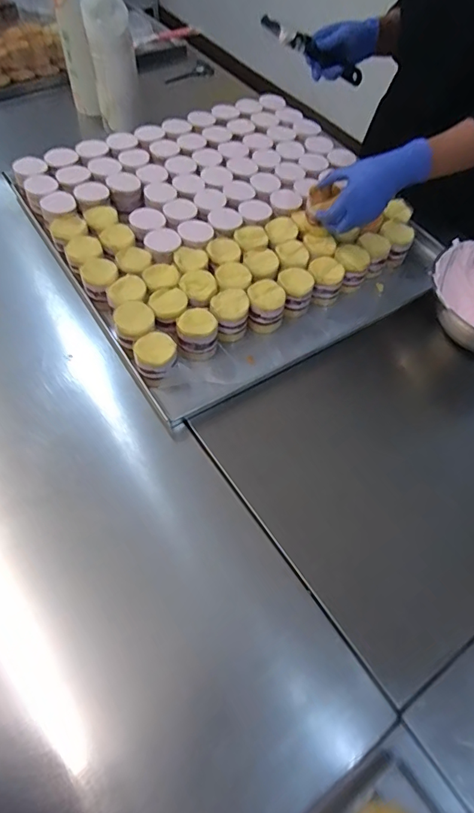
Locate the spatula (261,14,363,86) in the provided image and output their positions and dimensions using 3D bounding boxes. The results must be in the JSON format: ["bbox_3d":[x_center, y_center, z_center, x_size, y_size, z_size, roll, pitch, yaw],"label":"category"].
[{"bbox_3d":[0.136,-0.608,0.790,0.257,0.024,0.025,-9,54,-41],"label":"spatula"}]

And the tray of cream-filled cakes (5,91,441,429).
[{"bbox_3d":[-0.006,-0.324,0.819,0.572,0.095,0.580,-28,64,-19],"label":"tray of cream-filled cakes"}]

